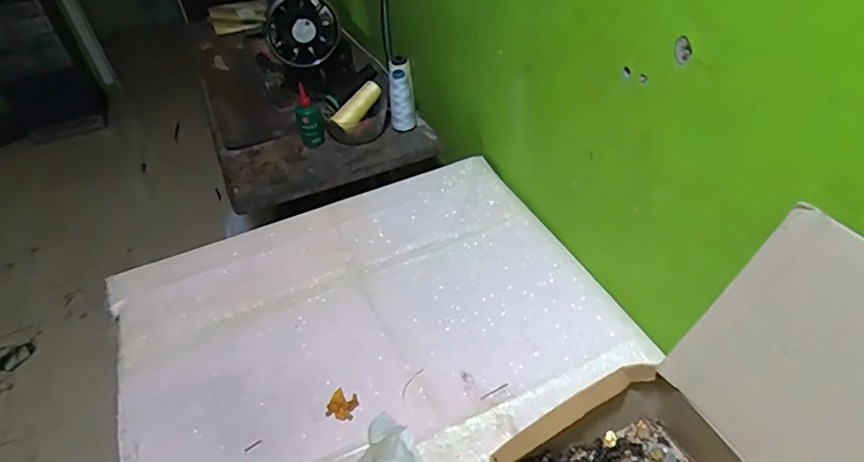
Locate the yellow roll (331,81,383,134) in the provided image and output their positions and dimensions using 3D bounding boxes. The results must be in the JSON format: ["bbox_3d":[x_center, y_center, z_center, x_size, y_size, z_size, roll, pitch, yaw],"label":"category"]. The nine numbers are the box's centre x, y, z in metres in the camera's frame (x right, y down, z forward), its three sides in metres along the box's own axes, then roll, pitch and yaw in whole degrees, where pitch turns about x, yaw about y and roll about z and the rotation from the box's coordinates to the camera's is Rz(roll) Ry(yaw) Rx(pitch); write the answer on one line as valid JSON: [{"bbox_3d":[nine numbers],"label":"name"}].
[{"bbox_3d":[-0.133,-0.232,0.988,0.045,0.039,0.113,34,81,35],"label":"yellow roll"}]

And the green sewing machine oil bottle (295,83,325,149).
[{"bbox_3d":[-0.232,-0.219,0.973,0.045,0.122,0.039,-15,43,-10],"label":"green sewing machine oil bottle"}]

